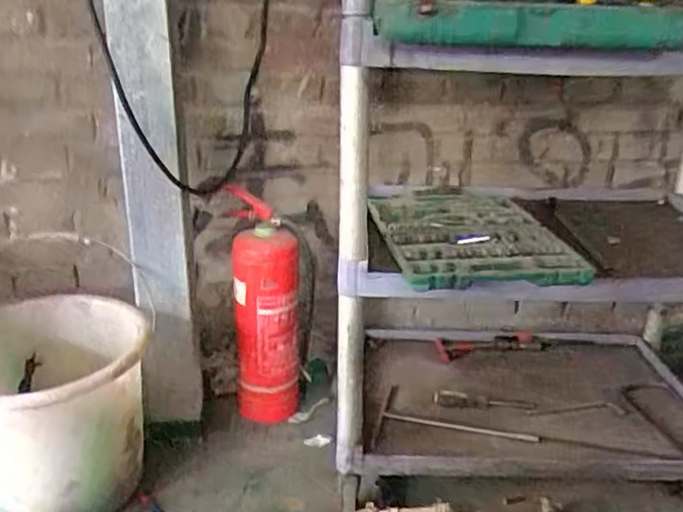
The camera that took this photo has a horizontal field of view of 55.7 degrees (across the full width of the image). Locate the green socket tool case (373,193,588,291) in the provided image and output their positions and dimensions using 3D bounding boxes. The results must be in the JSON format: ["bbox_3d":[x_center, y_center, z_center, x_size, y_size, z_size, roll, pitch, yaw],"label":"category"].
[{"bbox_3d":[0.199,-0.039,1.052,0.275,0.042,0.359,-2,21,-7],"label":"green socket tool case"}]

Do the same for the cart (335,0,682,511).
[{"bbox_3d":[0.342,-0.018,1.083,0.752,0.722,0.466,-1,21,-5],"label":"cart"}]

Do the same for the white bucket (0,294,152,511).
[{"bbox_3d":[-0.470,0.269,1.066,0.306,0.298,0.305,-5,22,-14],"label":"white bucket"}]

